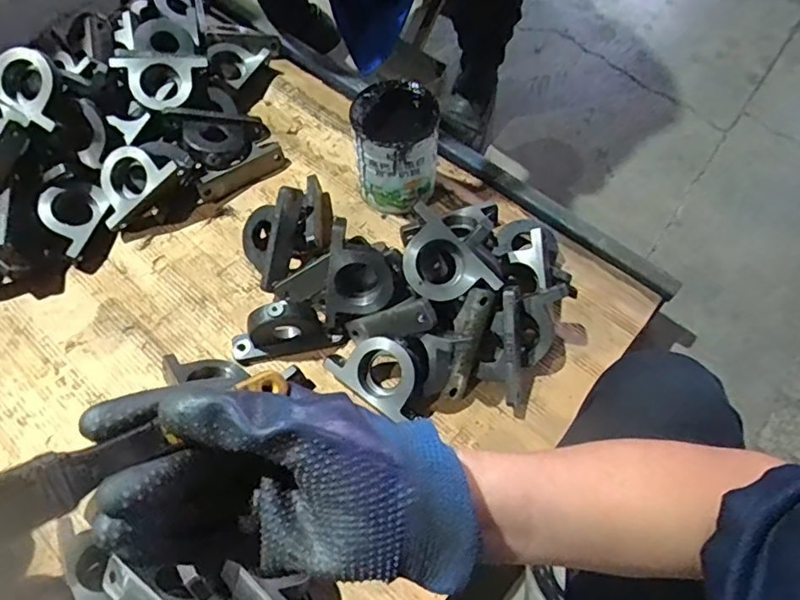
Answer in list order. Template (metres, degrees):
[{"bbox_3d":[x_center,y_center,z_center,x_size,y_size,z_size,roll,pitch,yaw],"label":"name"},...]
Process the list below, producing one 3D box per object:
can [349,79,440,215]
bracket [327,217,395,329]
[{"bbox_3d":[-0.007,-0.228,0.838,0.118,0.151,0.124,0,63,0],"label":"can"},{"bbox_3d":[-0.053,-0.025,0.725,0.085,0.150,0.029,13,28,7],"label":"bracket"}]

